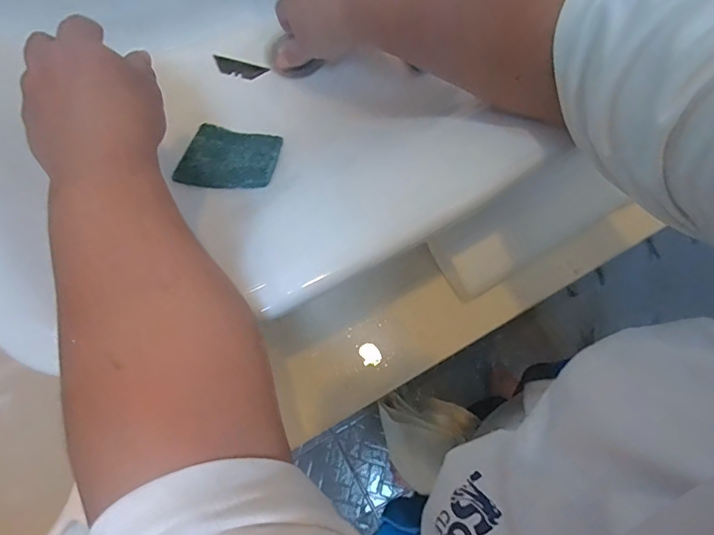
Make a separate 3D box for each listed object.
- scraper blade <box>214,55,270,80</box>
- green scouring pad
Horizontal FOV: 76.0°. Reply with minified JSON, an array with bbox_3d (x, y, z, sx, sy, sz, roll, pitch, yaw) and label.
[{"bbox_3d":[-0.118,-0.198,0.455,0.054,0.004,0.021,16,65,3],"label":"scraper blade"},{"bbox_3d":[-0.108,-0.095,0.393,0.077,0.004,0.074,8,52,3],"label":"green scouring pad"}]

